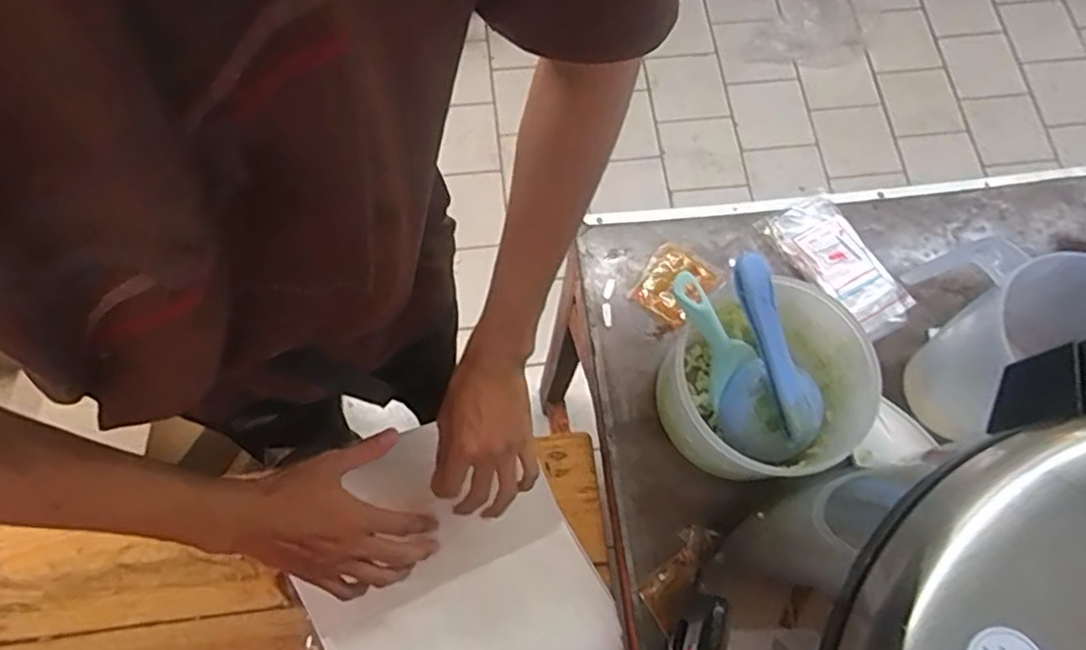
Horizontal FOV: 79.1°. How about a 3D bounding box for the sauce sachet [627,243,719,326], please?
[{"bbox_3d":[0.135,-0.043,0.687,0.067,0.016,0.076,37,74,10],"label":"sauce sachet"}]

